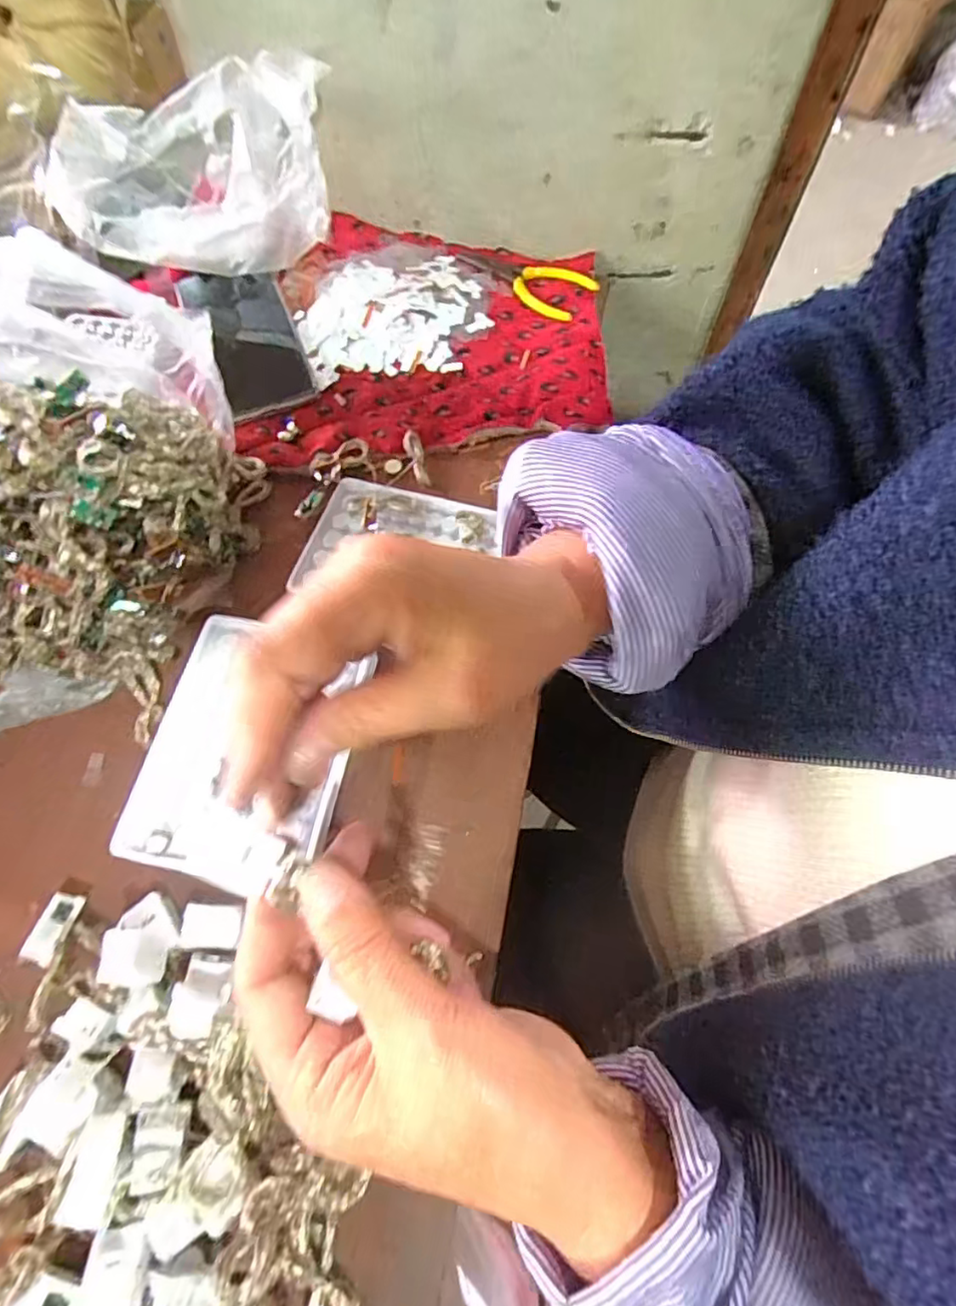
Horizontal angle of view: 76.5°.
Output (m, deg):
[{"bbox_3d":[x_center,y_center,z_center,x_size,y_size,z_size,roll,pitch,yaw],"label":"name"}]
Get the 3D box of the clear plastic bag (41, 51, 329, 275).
[{"bbox_3d":[-0.217,-0.365,0.457,0.179,0.112,0.136,18,64,8],"label":"clear plastic bag"}]

